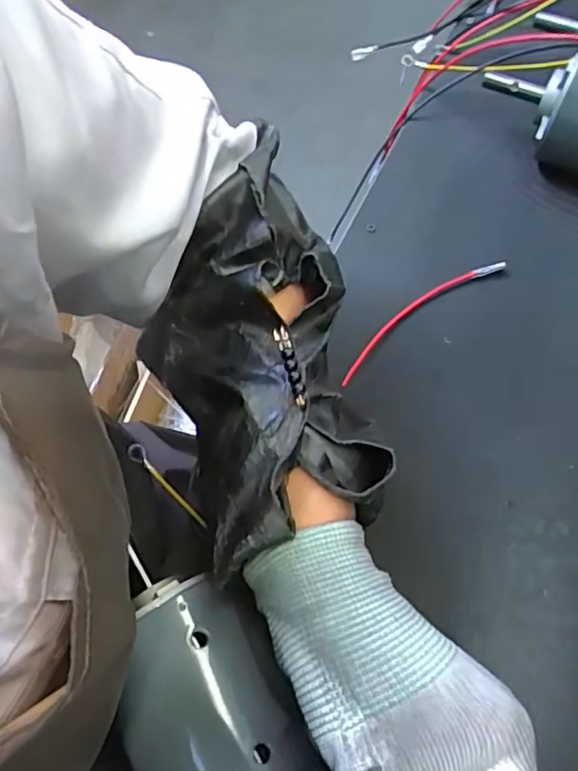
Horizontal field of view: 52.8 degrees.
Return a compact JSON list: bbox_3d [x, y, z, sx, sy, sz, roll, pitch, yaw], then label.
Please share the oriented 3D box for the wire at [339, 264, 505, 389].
[{"bbox_3d":[0.088,-0.049,0.399,0.146,0.004,0.019,-36,67,-13],"label":"wire"}]

